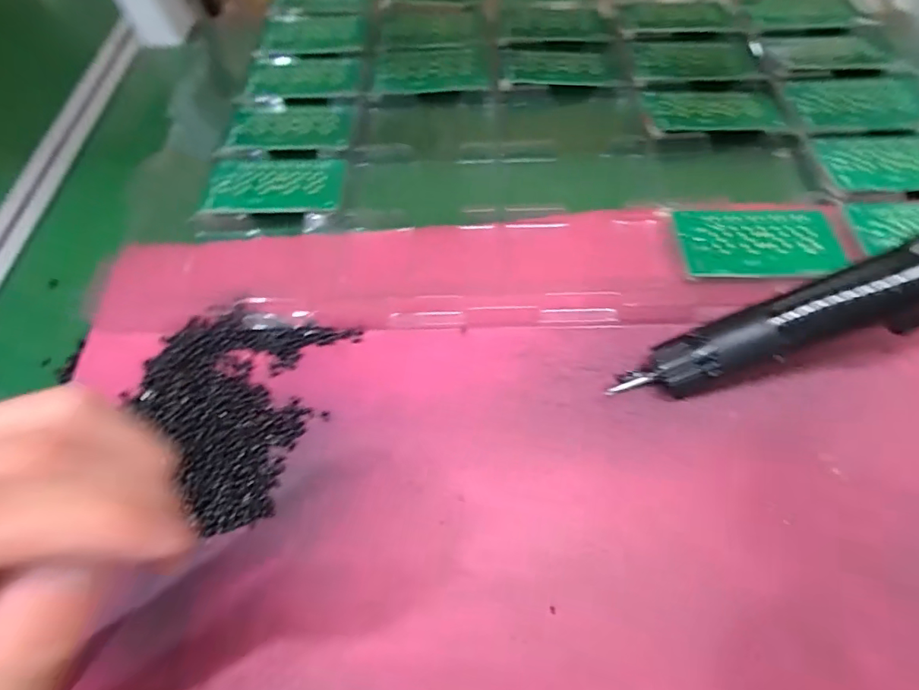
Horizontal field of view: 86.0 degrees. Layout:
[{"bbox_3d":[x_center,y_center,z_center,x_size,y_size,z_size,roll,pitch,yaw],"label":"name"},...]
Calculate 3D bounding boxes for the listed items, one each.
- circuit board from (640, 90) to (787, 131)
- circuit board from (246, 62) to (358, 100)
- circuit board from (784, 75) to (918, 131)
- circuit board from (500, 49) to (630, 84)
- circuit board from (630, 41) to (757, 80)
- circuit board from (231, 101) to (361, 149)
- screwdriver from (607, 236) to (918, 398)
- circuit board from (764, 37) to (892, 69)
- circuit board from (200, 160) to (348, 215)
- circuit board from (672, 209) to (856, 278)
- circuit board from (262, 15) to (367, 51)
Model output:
[{"bbox_3d":[0.206,-0.193,0.403,0.103,0.004,0.049,0,64,3],"label":"circuit board"},{"bbox_3d":[-0.141,-0.243,0.450,0.099,0.004,0.053,-1,63,-2],"label":"circuit board"},{"bbox_3d":[0.325,-0.197,0.398,0.105,0.004,0.060,-4,64,1],"label":"circuit board"},{"bbox_3d":[0.092,-0.249,0.441,0.109,0.004,0.049,4,64,6],"label":"circuit board"},{"bbox_3d":[0.207,-0.252,0.437,0.105,0.004,0.054,0,64,3],"label":"circuit board"},{"bbox_3d":[-0.141,-0.187,0.415,0.100,0.006,0.059,-2,64,3],"label":"circuit board"},{"bbox_3d":[0.195,-0.016,0.267,0.215,0.030,0.034,-24,62,19],"label":"screwdriver"},{"bbox_3d":[0.323,-0.258,0.434,0.093,0.006,0.047,1,64,4],"label":"circuit board"},{"bbox_3d":[-0.143,-0.123,0.384,0.104,0.004,0.058,-1,61,0],"label":"circuit board"},{"bbox_3d":[0.205,-0.070,0.335,0.105,0.004,0.062,-1,58,1],"label":"circuit board"},{"bbox_3d":[-0.142,-0.306,0.482,0.097,0.005,0.058,-4,62,-6],"label":"circuit board"}]

